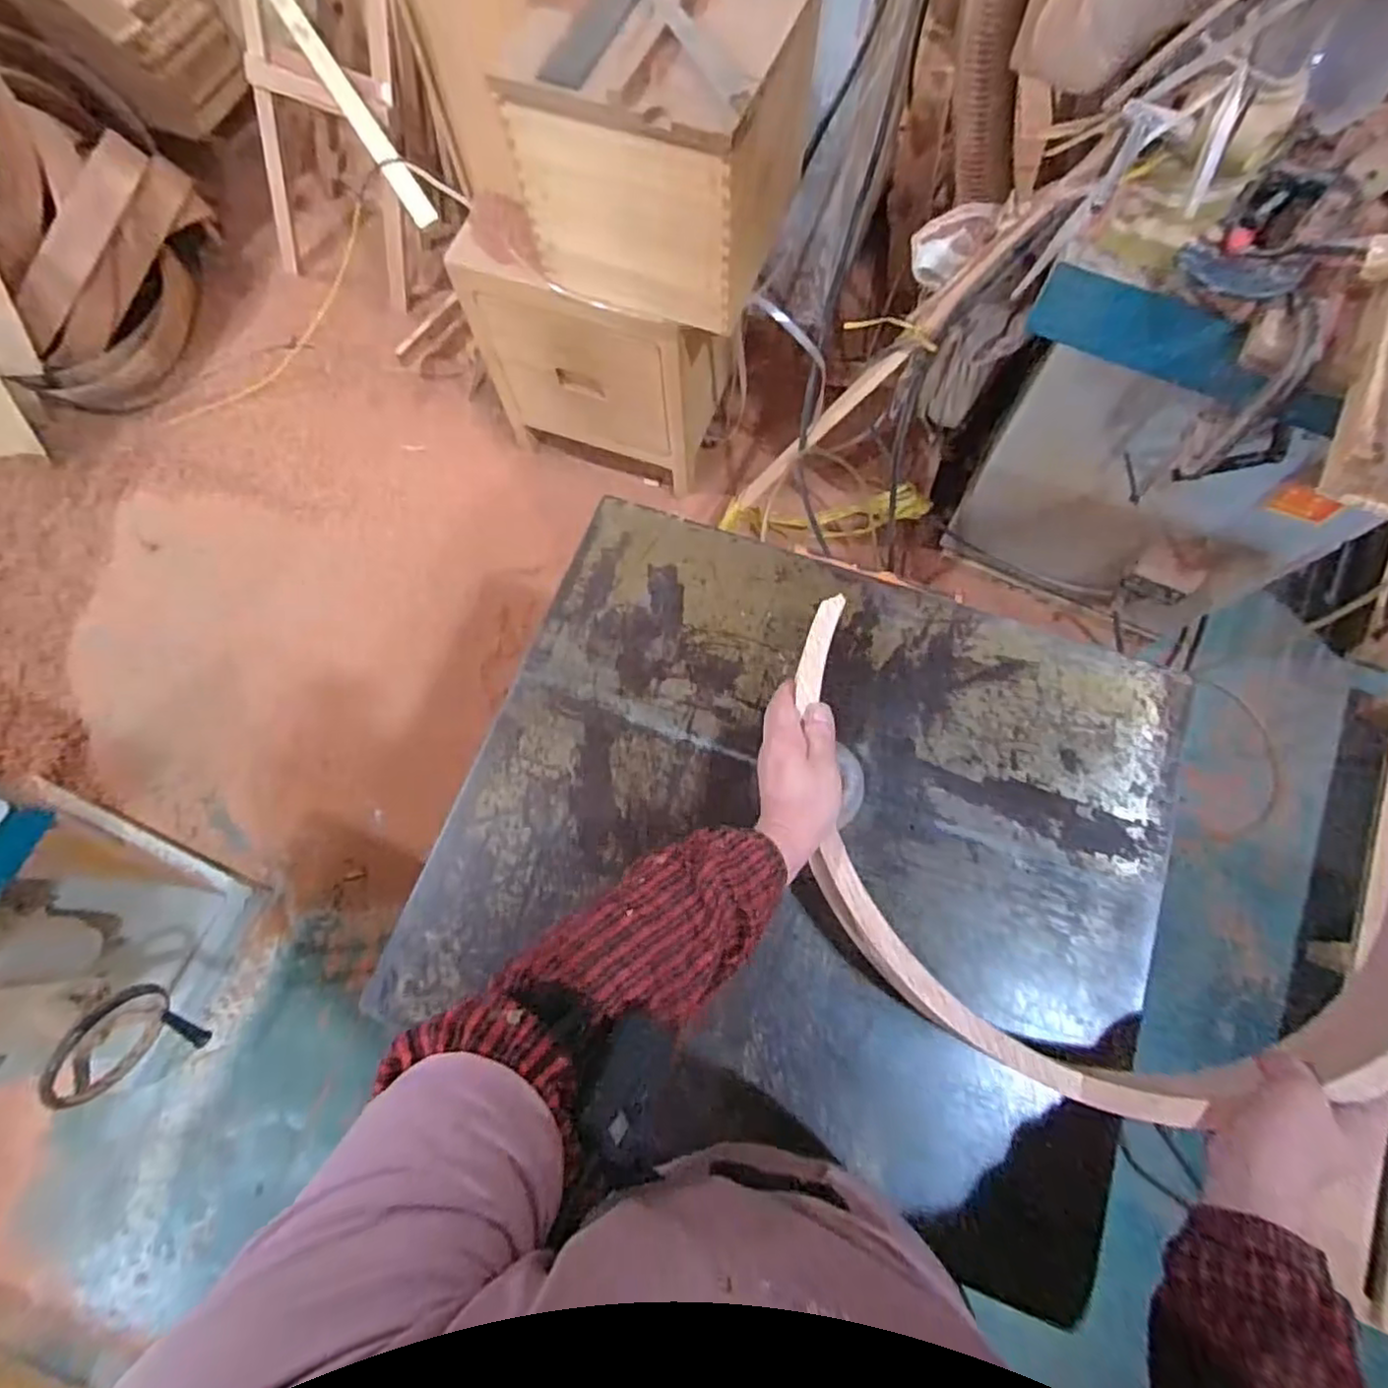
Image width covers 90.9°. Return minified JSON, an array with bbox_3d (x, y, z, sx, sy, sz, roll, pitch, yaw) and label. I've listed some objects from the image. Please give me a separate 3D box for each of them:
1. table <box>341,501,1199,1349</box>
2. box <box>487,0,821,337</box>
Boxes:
[{"bbox_3d":[0.100,0.130,0.648,0.629,0.033,0.549,19,73,8],"label":"table"},{"bbox_3d":[-0.045,-0.833,1.035,0.355,0.330,0.334,20,74,8],"label":"box"}]

